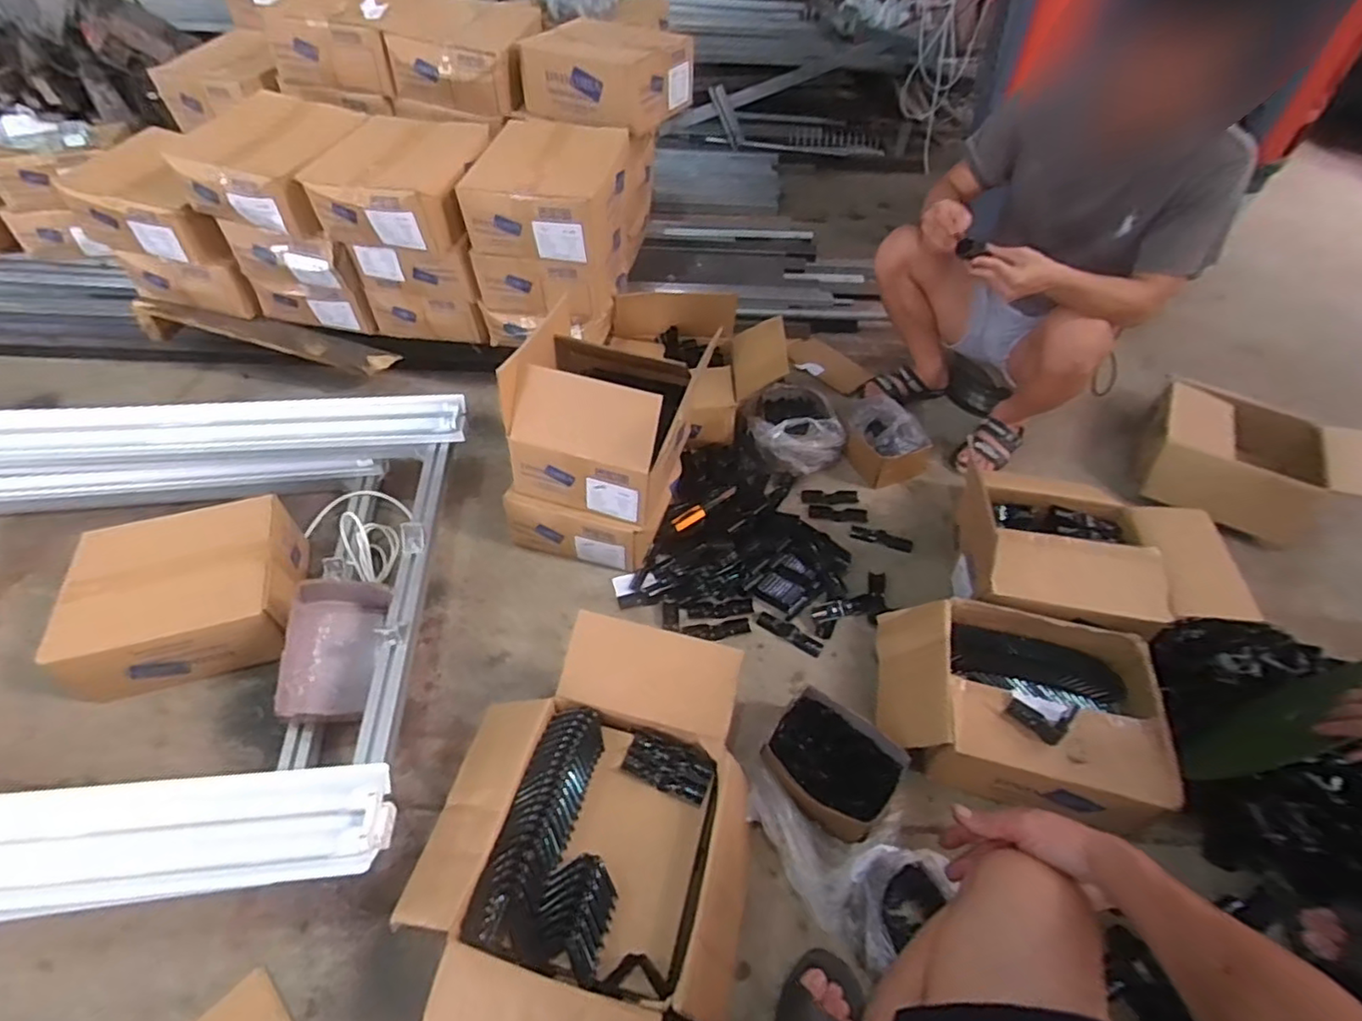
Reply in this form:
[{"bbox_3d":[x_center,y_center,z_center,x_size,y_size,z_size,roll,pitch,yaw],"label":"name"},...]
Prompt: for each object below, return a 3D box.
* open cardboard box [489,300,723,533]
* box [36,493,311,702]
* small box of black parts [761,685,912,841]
[{"bbox_3d":[-0.139,-0.204,1.198,0.306,0.221,0.361,13,48,9],"label":"open cardboard box"},{"bbox_3d":[-0.843,0.143,1.088,0.325,0.155,0.296,-11,49,-12],"label":"box"},{"bbox_3d":[0.229,0.395,0.972,0.194,0.076,0.159,32,54,24],"label":"small box of black parts"}]

